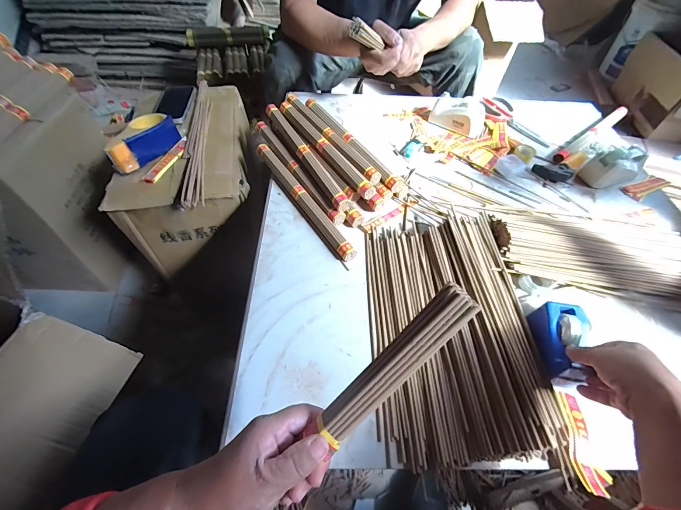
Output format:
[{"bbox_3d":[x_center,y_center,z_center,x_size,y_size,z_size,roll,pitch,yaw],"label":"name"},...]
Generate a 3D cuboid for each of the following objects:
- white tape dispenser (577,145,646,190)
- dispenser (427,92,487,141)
[{"bbox_3d":[0.550,-0.179,0.632,0.118,0.056,0.054,-13,57,-11],"label":"white tape dispenser"},{"bbox_3d":[0.268,-0.320,0.719,0.120,0.056,0.055,26,58,15],"label":"dispenser"}]

